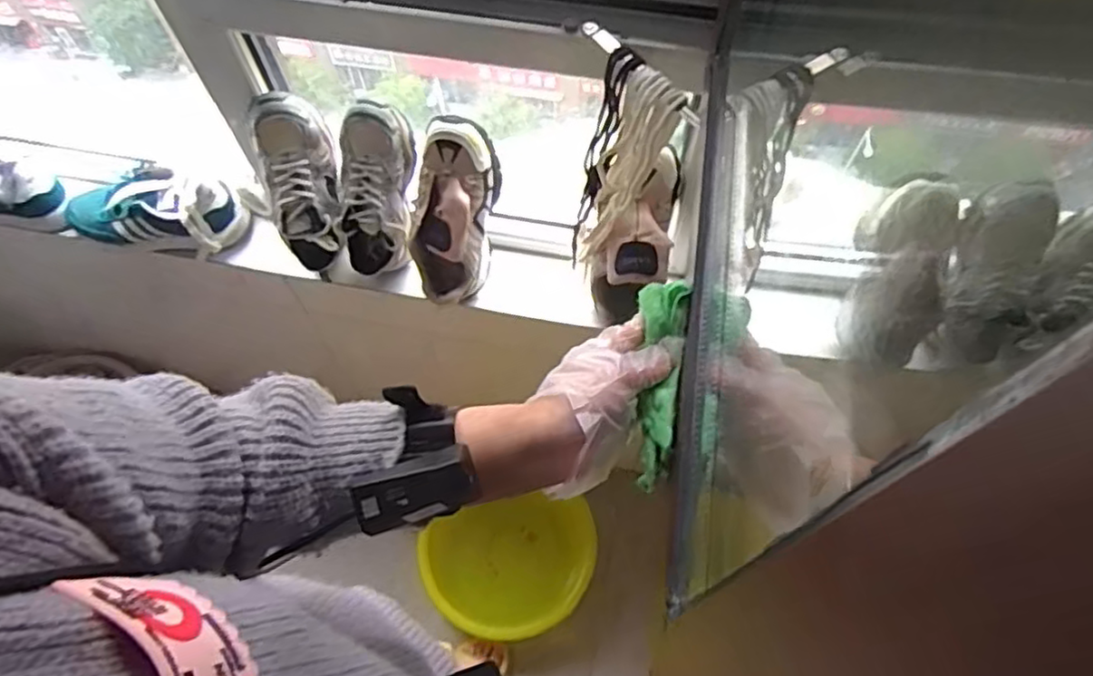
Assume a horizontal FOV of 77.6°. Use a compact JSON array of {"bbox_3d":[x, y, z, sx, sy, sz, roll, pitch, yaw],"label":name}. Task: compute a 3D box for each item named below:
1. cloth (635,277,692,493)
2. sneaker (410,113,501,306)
[{"bbox_3d":[0.077,0.029,0.462,0.030,0.022,0.143,4,74,3],"label":"cloth"},{"bbox_3d":[-0.122,-0.168,0.920,0.095,0.245,0.084,9,20,5],"label":"sneaker"}]

